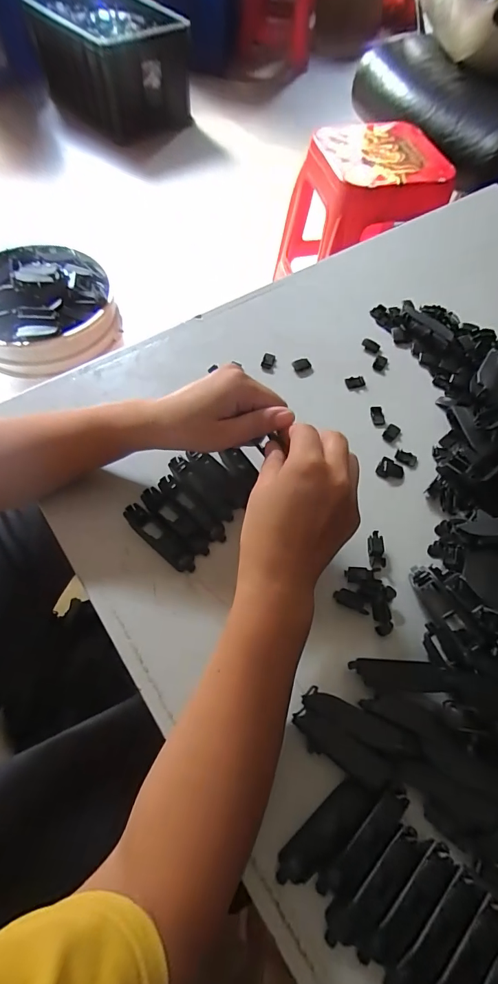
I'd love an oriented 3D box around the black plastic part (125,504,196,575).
[{"bbox_3d":[-0.075,0.038,0.343,0.075,0.015,0.018,38,68,16],"label":"black plastic part"}]

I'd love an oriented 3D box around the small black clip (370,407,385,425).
[{"bbox_3d":[0.131,-0.078,0.417,0.011,0.005,0.022,-9,64,-7],"label":"small black clip"}]

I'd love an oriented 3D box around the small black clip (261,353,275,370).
[{"bbox_3d":[0.021,-0.141,0.445,0.013,0.008,0.015,18,64,7],"label":"small black clip"}]

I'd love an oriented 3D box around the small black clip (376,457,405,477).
[{"bbox_3d":[0.135,-0.022,0.388,0.024,0.005,0.019,27,65,11],"label":"small black clip"}]

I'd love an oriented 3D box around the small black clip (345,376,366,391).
[{"bbox_3d":[0.113,-0.116,0.437,0.020,0.004,0.014,-10,64,-7],"label":"small black clip"}]

